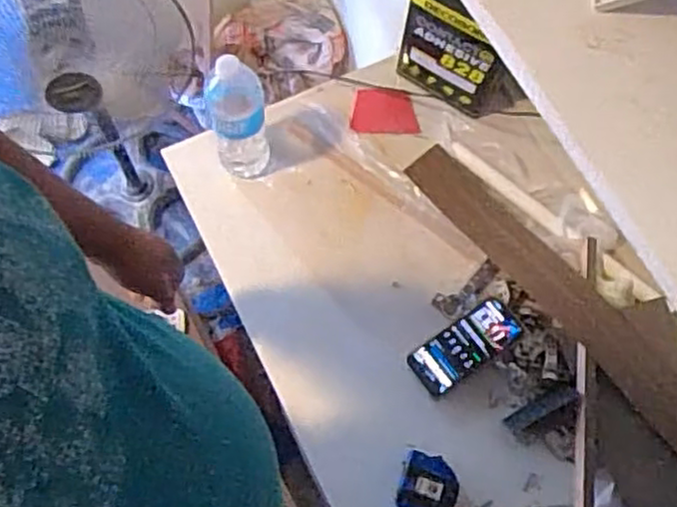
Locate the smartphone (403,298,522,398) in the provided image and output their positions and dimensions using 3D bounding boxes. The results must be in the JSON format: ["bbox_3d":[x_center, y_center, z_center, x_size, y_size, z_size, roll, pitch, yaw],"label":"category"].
[{"bbox_3d":[0.179,0.130,1.015,0.160,0.015,0.070,-34,72,-11],"label":"smartphone"}]

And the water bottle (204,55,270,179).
[{"bbox_3d":[-0.138,-0.188,1.023,0.089,0.245,0.068,-12,70,-5],"label":"water bottle"}]

